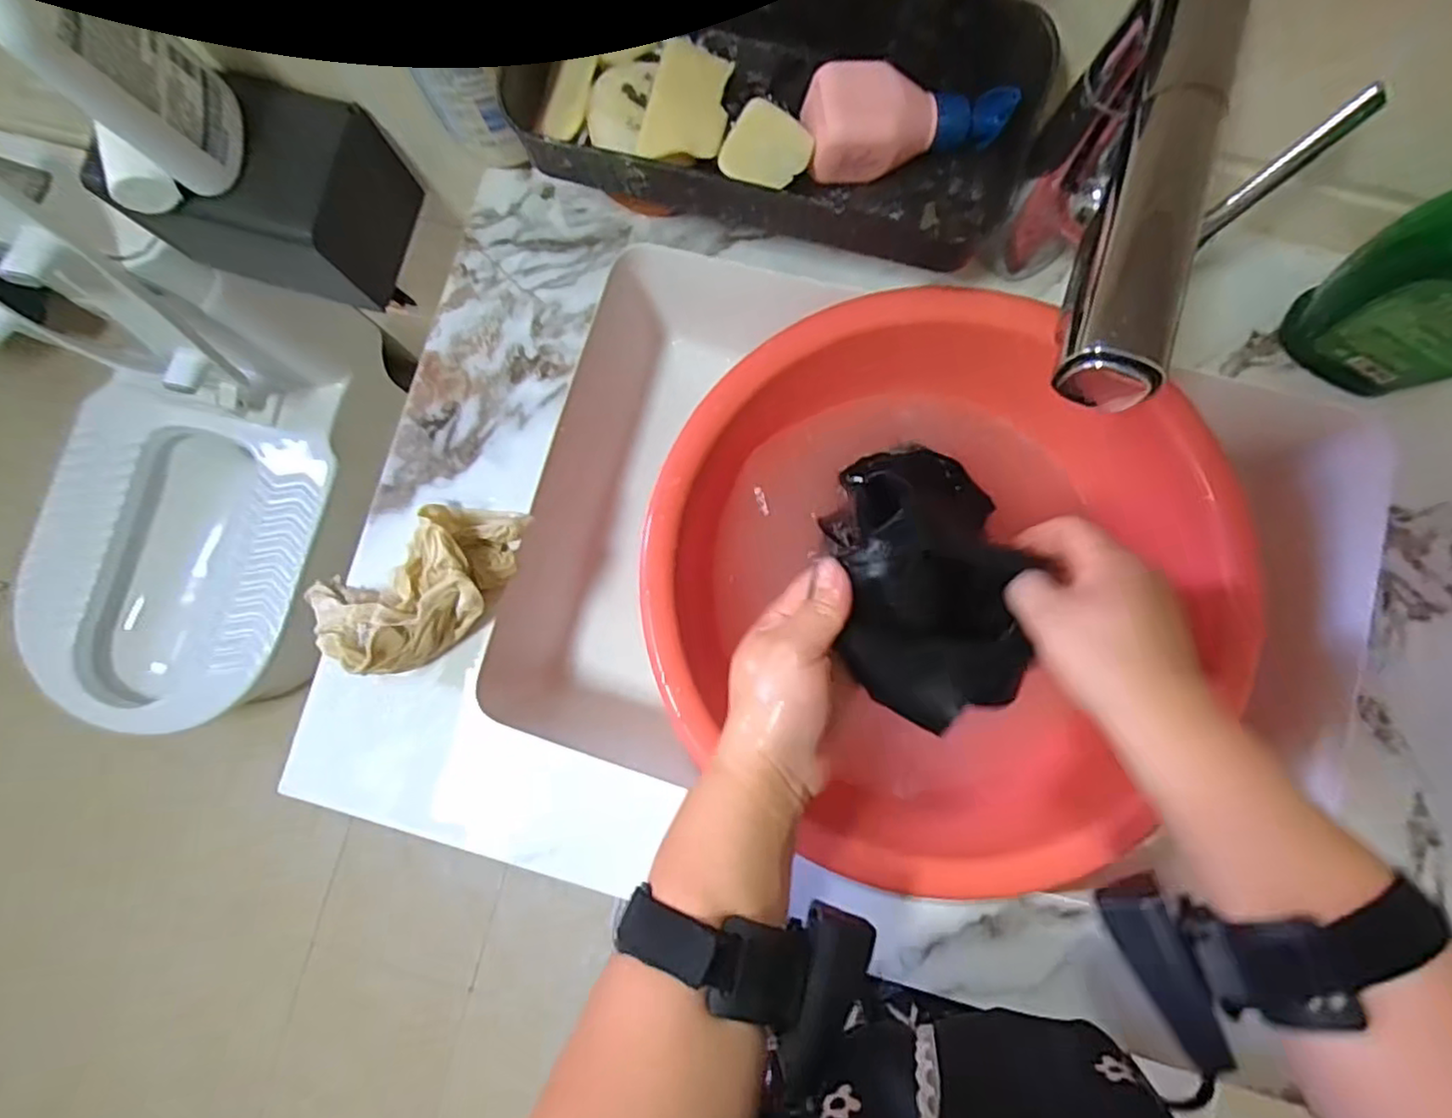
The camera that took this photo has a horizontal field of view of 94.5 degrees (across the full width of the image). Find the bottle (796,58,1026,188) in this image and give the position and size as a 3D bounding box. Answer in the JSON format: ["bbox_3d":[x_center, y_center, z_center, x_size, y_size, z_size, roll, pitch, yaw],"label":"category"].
[{"bbox_3d":[0.096,-0.228,0.349,0.107,0.040,0.044,-12,85,-13],"label":"bottle"}]

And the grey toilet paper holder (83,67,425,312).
[{"bbox_3d":[-0.383,-0.315,0.569,0.173,0.123,0.125,12,84,3],"label":"grey toilet paper holder"}]

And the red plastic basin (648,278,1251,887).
[{"bbox_3d":[0.129,0.011,0.441,0.339,0.087,0.320,0,84,2],"label":"red plastic basin"}]

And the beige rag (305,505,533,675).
[{"bbox_3d":[-0.173,0.013,0.384,0.121,0.046,0.072,-35,85,-2],"label":"beige rag"}]

